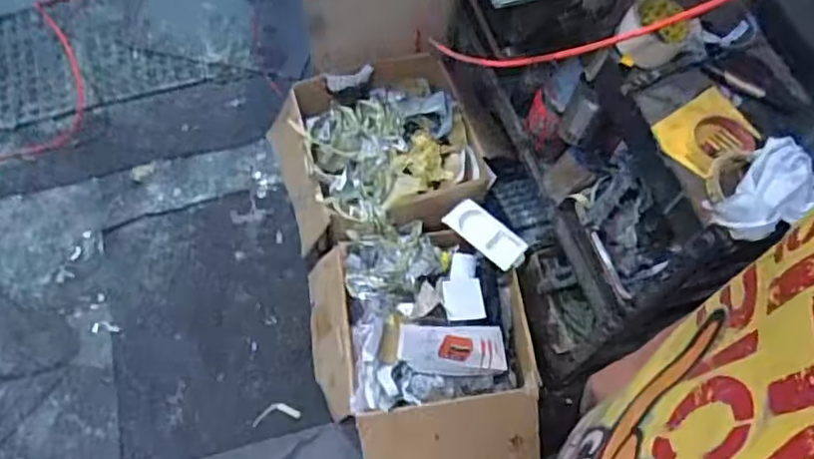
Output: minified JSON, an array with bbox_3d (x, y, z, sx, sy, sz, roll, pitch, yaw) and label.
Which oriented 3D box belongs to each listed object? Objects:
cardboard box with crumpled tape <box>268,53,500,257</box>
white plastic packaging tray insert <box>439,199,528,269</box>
[{"bbox_3d":[-0.060,-0.153,1.425,0.439,0.273,0.404,-16,66,-9],"label":"cardboard box with crumpled tape"},{"bbox_3d":[0.160,0.009,1.287,0.170,0.022,0.073,39,92,10],"label":"white plastic packaging tray insert"}]

